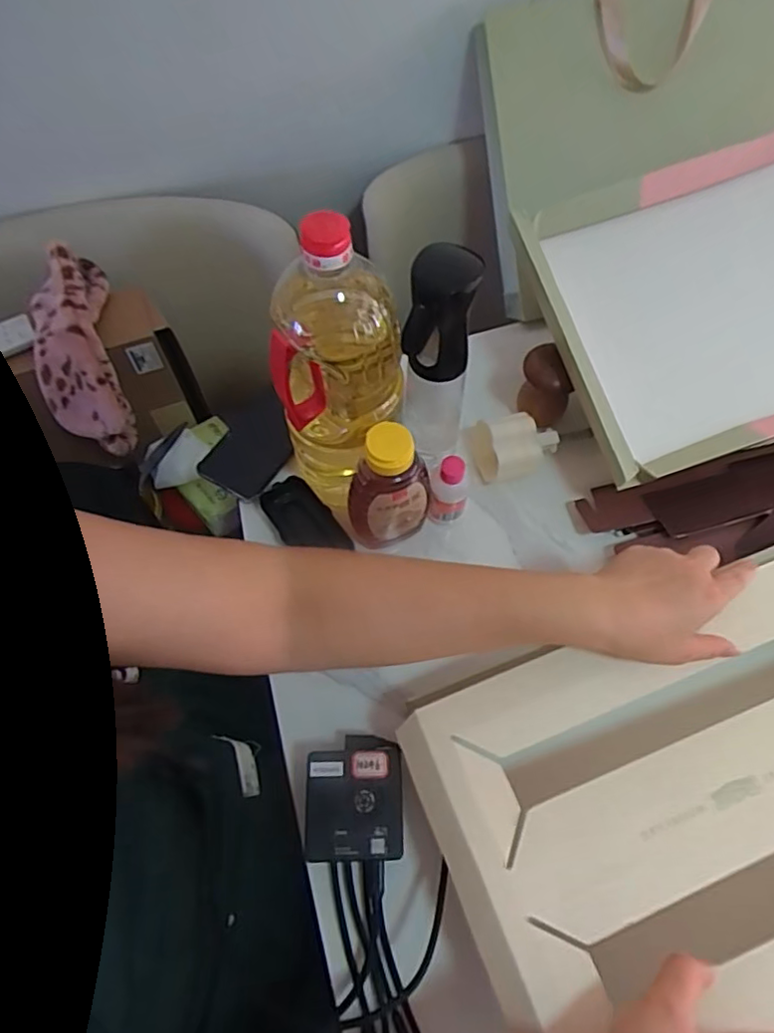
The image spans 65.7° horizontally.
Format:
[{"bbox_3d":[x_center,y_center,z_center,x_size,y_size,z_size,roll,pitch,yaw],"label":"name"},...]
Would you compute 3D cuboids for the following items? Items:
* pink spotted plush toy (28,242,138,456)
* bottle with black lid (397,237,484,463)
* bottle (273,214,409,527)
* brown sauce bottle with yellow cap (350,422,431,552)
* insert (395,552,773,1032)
[{"bbox_3d":[-0.347,-0.185,0.677,0.082,0.088,0.229,-10,94,-4],"label":"pink spotted plush toy"},{"bbox_3d":[0.044,-0.131,0.540,0.058,0.229,0.060,7,65,4],"label":"bottle with black lid"},{"bbox_3d":[-0.039,-0.115,0.511,0.107,0.270,0.106,-9,65,-4],"label":"bottle"},{"bbox_3d":[0.002,-0.020,0.544,0.063,0.149,0.060,21,66,10],"label":"brown sauce bottle with yellow cap"},{"bbox_3d":[0.242,0.194,0.421,0.409,0.045,0.274,-19,66,-8],"label":"insert"}]

